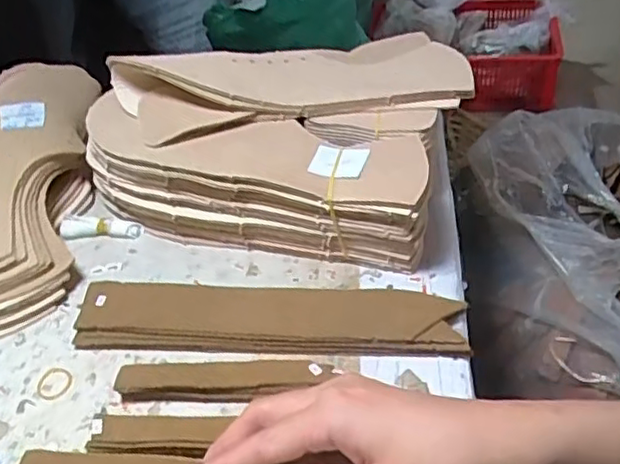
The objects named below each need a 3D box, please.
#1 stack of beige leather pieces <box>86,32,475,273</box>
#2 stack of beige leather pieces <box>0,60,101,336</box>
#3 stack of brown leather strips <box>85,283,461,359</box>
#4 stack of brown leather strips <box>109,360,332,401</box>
[{"bbox_3d":[-0.024,-0.083,0.506,0.264,0.096,0.185,9,45,17],"label":"stack of beige leather pieces"},{"bbox_3d":[-0.226,-0.043,0.519,0.099,0.080,0.263,-9,43,-3],"label":"stack of beige leather pieces"},{"bbox_3d":[-0.029,0.053,0.420,0.242,0.019,0.043,0,43,7],"label":"stack of brown leather strips"},{"bbox_3d":[-0.052,0.089,0.390,0.123,0.018,0.018,-3,43,4],"label":"stack of brown leather strips"}]

